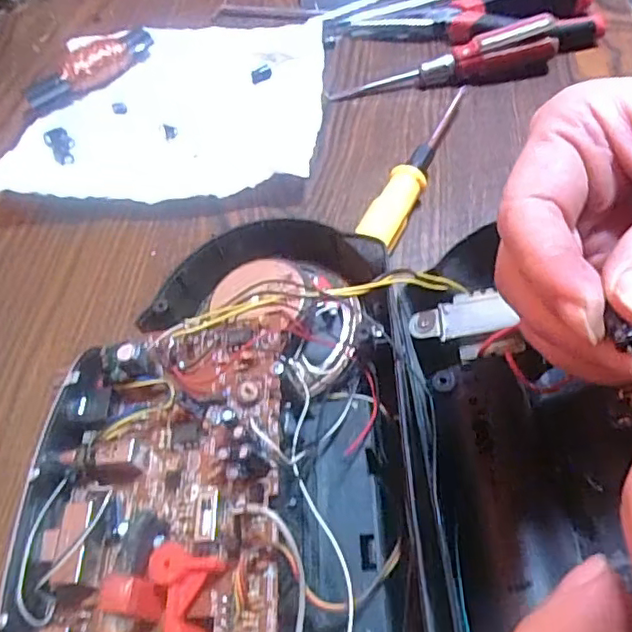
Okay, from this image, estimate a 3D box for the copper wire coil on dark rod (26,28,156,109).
[{"bbox_3d":[-0.150,-0.165,0.387,0.088,0.020,0.022,-30,60,-14],"label":"copper wire coil on dark rod"}]

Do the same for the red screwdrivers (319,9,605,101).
[{"bbox_3d":[0.099,-0.163,0.366,0.177,0.027,0.025,-14,57,-4],"label":"red screwdrivers"}]

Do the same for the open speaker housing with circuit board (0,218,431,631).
[{"bbox_3d":[-0.025,0.079,0.190,0.120,0.069,0.265,-3,57,3],"label":"open speaker housing with circuit board"}]

